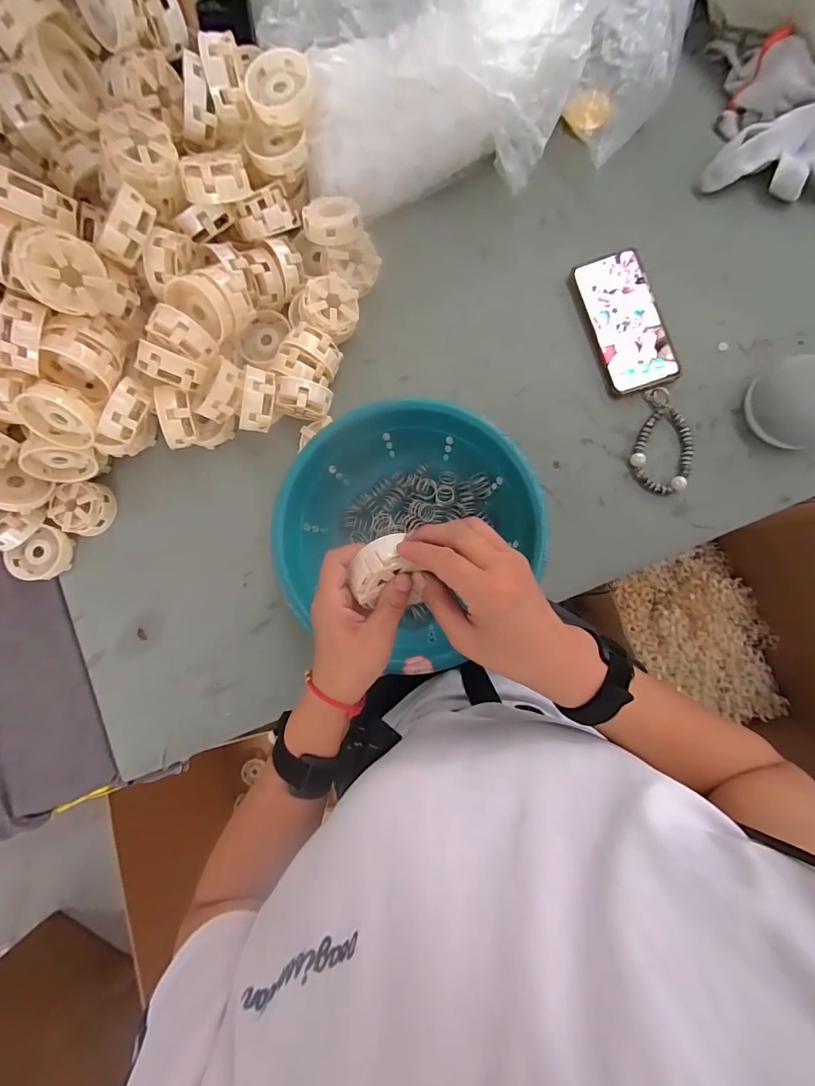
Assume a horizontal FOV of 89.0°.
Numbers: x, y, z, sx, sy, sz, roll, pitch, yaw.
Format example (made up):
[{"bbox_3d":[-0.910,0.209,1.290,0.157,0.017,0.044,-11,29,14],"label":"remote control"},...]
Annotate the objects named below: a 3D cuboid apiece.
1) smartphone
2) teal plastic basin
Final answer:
[{"bbox_3d":[0.257,-0.261,0.489,0.079,0.013,0.169,-18,84,3],"label":"smartphone"},{"bbox_3d":[0.001,-0.017,0.447,0.254,0.092,0.238,0,85,5],"label":"teal plastic basin"}]

